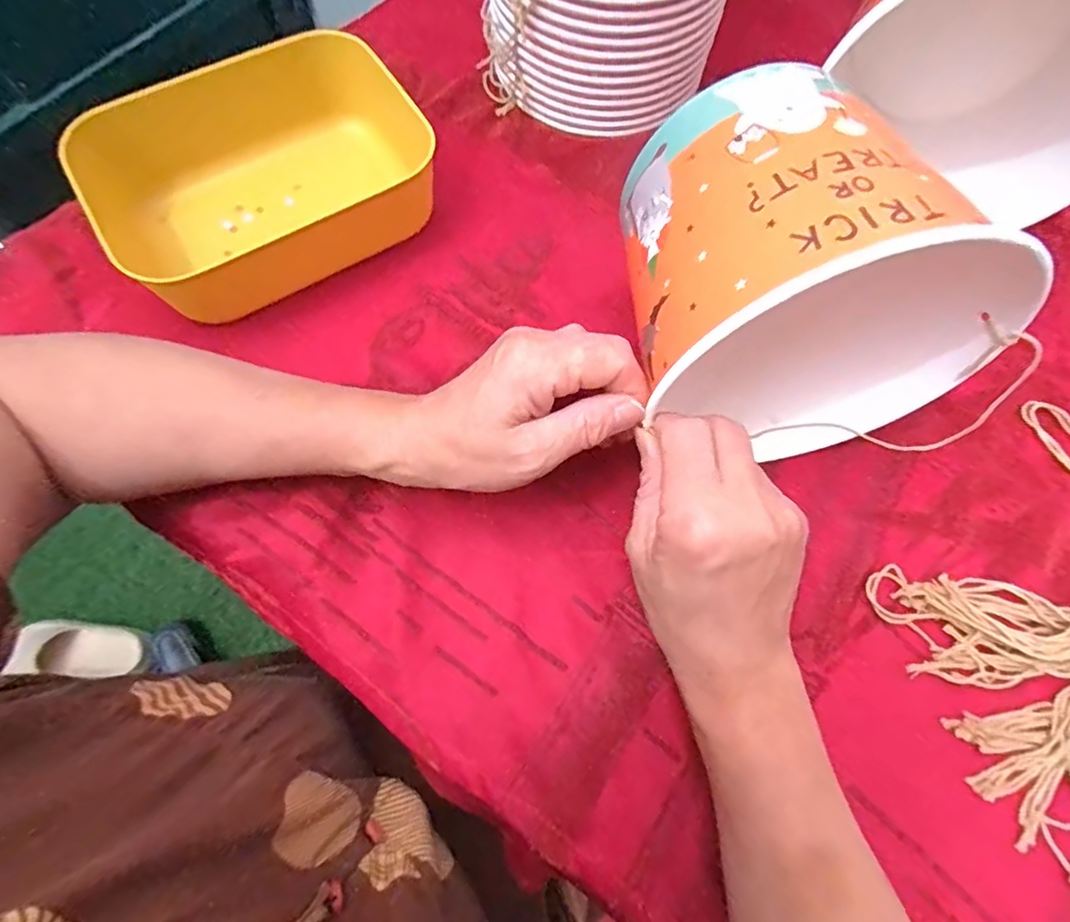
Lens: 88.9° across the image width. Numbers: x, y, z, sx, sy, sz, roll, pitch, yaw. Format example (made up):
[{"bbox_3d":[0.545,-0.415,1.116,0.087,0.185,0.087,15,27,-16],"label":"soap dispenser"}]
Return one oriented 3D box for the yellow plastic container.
[{"bbox_3d":[-0.167,-0.181,0.348,0.189,0.056,0.148,-32,75,-12],"label":"yellow plastic container"}]

